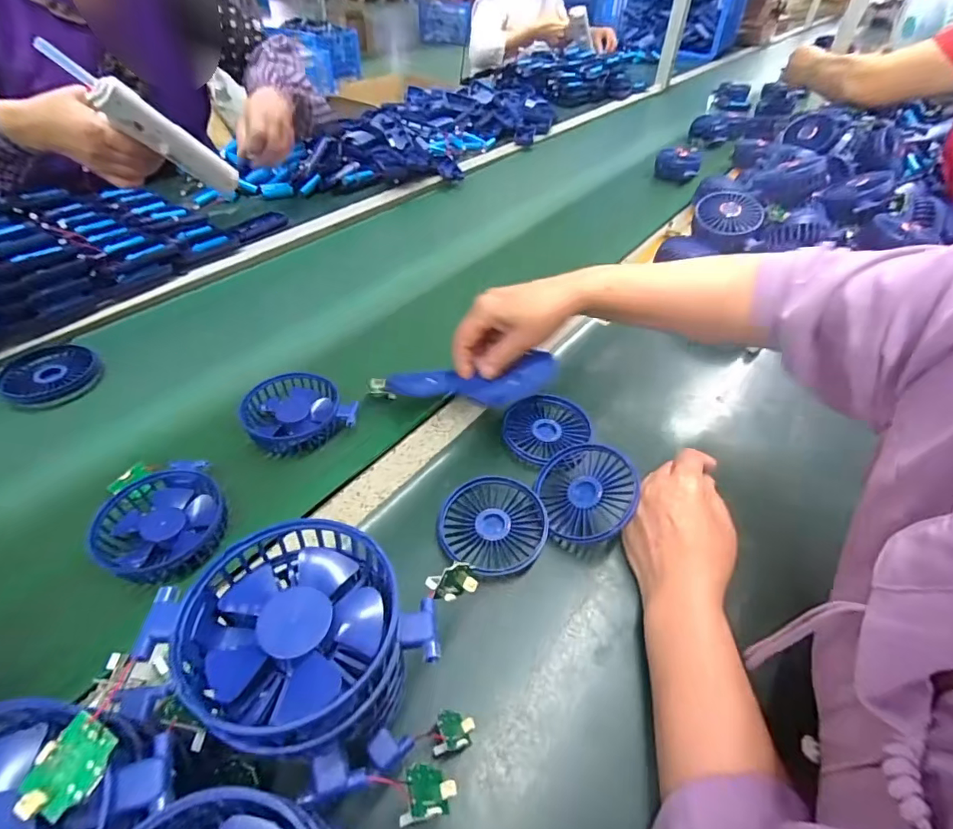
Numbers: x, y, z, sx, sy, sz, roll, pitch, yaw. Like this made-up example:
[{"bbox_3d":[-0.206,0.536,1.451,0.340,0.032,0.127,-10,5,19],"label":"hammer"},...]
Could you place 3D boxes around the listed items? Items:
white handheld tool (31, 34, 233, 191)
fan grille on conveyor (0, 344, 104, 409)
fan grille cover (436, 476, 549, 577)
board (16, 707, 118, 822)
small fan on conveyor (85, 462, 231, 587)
[{"bbox_3d":[-0.398,-0.353,0.594,0.041,0.225,0.028,-48,57,8],"label":"white handheld tool"},{"bbox_3d":[-0.449,-0.043,0.509,0.087,0.012,0.100,-25,51,-25],"label":"fan grille on conveyor"},{"bbox_3d":[0.014,0.094,0.409,0.088,0.018,0.085,24,49,20],"label":"fan grille cover"},{"bbox_3d":[-0.151,0.131,0.179,0.023,0.005,0.031,24,66,0],"label":"board"},{"bbox_3d":[-0.251,0.085,0.392,0.089,0.036,0.102,-8,46,-11],"label":"small fan on conveyor"}]

